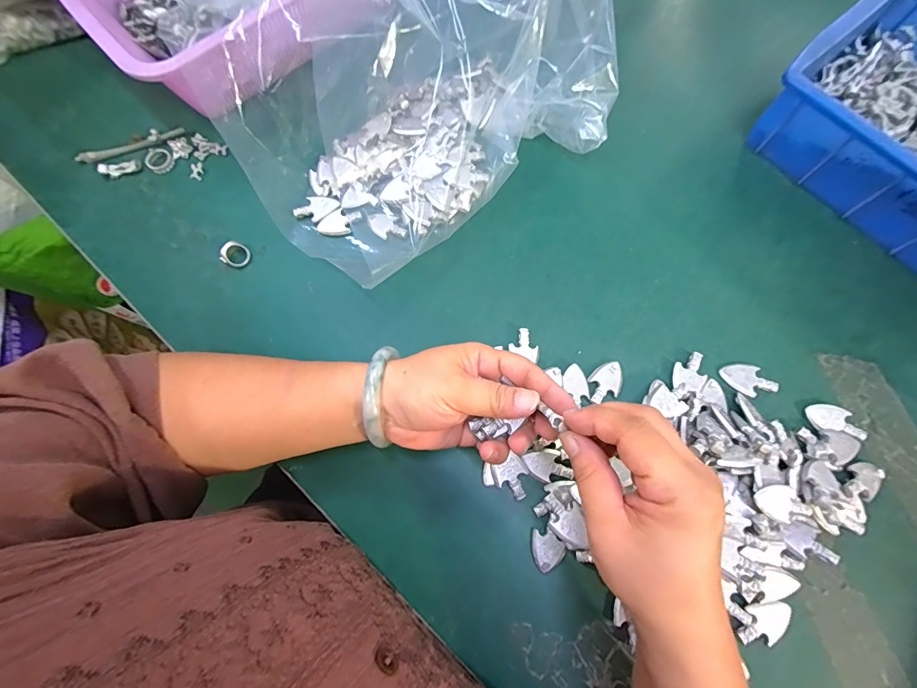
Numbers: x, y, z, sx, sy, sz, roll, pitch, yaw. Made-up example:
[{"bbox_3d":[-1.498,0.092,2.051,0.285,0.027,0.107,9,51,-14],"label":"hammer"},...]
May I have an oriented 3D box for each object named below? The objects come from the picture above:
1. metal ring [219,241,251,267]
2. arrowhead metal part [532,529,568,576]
[{"bbox_3d":[-0.194,-0.078,0.355,0.021,0.011,0.021,0,74,1],"label":"metal ring"},{"bbox_3d":[0.061,0.146,0.290,0.026,0.005,0.024,0,74,1],"label":"arrowhead metal part"}]

